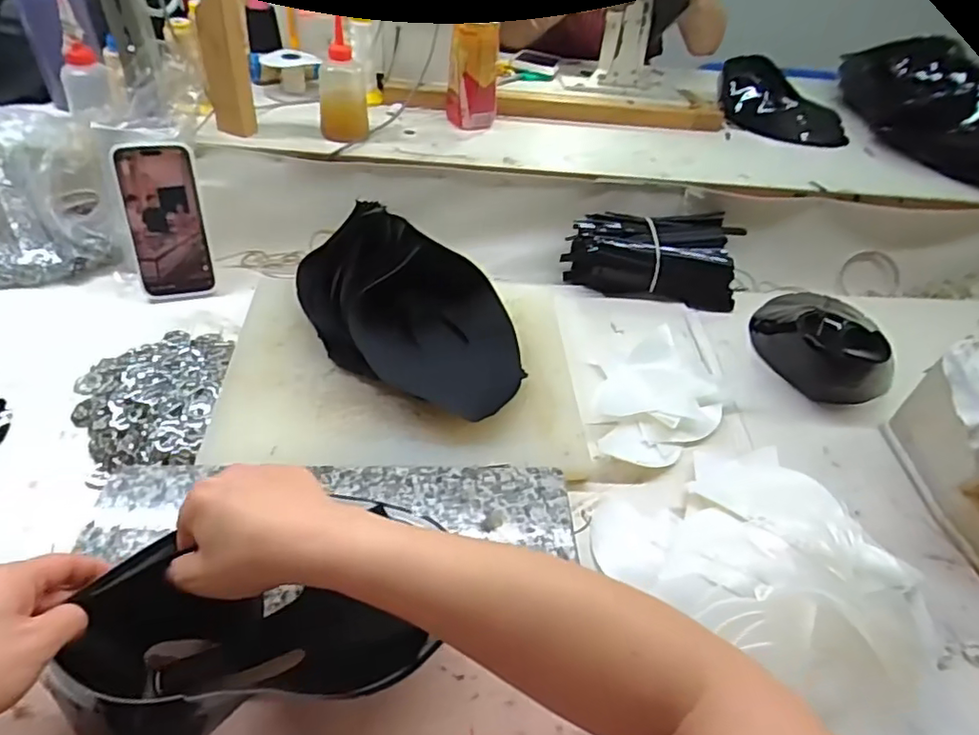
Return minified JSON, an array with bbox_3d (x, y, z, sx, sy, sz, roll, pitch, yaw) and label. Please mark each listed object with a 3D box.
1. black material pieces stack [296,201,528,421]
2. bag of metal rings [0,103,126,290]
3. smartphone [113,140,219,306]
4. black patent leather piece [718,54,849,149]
[{"bbox_3d":[-0.083,-0.073,0.619,0.274,0.106,0.168,22,45,16],"label":"black material pieces stack"},{"bbox_3d":[-0.542,-0.209,0.697,0.182,0.152,0.173,-11,46,-18],"label":"bag of metal rings"},{"bbox_3d":[-0.360,-0.161,0.676,0.079,0.168,0.015,-6,21,-13],"label":"smartphone"},{"bbox_3d":[0.471,-0.431,0.984,0.148,0.078,0.188,-11,46,-18],"label":"black patent leather piece"}]

